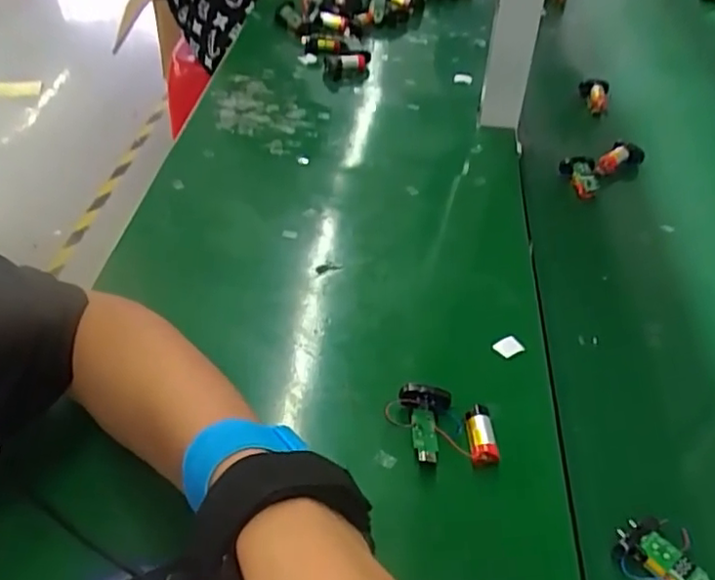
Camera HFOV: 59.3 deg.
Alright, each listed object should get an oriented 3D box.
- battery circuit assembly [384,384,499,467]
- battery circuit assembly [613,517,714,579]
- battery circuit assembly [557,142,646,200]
[{"bbox_3d":[0.052,0.087,0.395,0.066,0.025,0.049,-1,46,-5],"label":"battery circuit assembly"},{"bbox_3d":[0.169,0.147,0.340,0.053,0.014,0.034,26,49,20],"label":"battery circuit assembly"},{"bbox_3d":[0.243,-0.124,0.627,0.103,0.019,0.043,-30,54,-29],"label":"battery circuit assembly"}]

